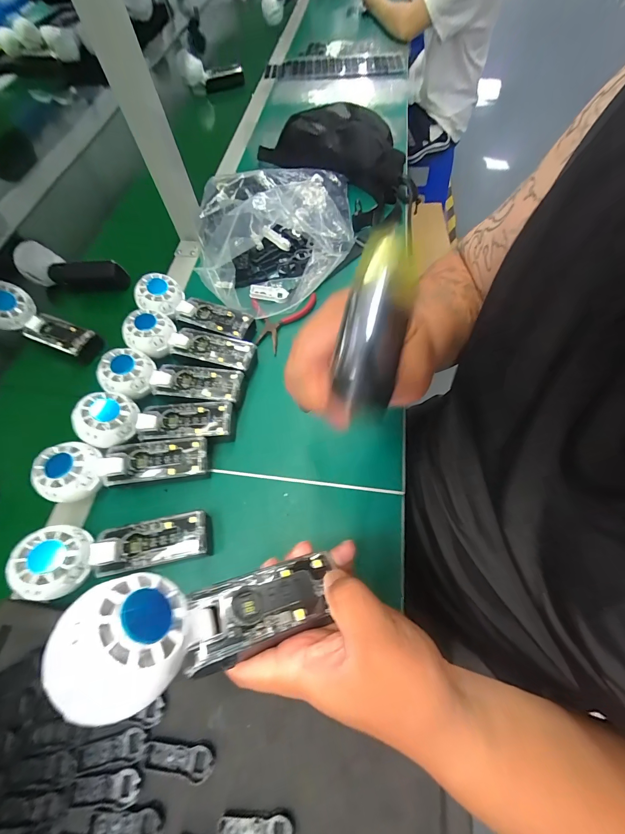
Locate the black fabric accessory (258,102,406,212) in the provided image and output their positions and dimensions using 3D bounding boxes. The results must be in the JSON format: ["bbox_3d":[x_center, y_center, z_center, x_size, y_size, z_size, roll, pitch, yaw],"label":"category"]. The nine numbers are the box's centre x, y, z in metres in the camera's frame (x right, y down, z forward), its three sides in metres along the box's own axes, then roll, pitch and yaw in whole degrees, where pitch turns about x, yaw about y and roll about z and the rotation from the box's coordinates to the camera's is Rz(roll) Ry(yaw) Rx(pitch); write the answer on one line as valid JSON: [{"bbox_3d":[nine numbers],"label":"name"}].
[{"bbox_3d":[0.031,-0.506,0.594,0.301,0.070,0.141,34,70,18],"label":"black fabric accessory"}]

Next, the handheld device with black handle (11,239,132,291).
[{"bbox_3d":[-0.381,-0.233,0.509,0.154,0.055,0.042,8,65,7],"label":"handheld device with black handle"}]

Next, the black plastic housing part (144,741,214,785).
[{"bbox_3d":[-0.107,0.273,0.255,0.057,0.004,0.020,1,64,4],"label":"black plastic housing part"}]

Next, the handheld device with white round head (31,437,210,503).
[{"bbox_3d":[-0.200,0.051,0.356,0.165,0.060,0.060,-13,64,-3],"label":"handheld device with white round head"}]

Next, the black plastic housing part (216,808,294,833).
[{"bbox_3d":[-0.042,0.304,0.235,0.055,0.005,0.022,1,64,4],"label":"black plastic housing part"}]

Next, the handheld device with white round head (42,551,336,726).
[{"bbox_3d":[-0.058,0.120,0.196,0.157,0.035,0.056,9,54,-38],"label":"handheld device with white round head"}]

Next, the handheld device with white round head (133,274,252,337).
[{"bbox_3d":[-0.163,-0.151,0.448,0.163,0.053,0.053,14,66,10],"label":"handheld device with white round head"}]

